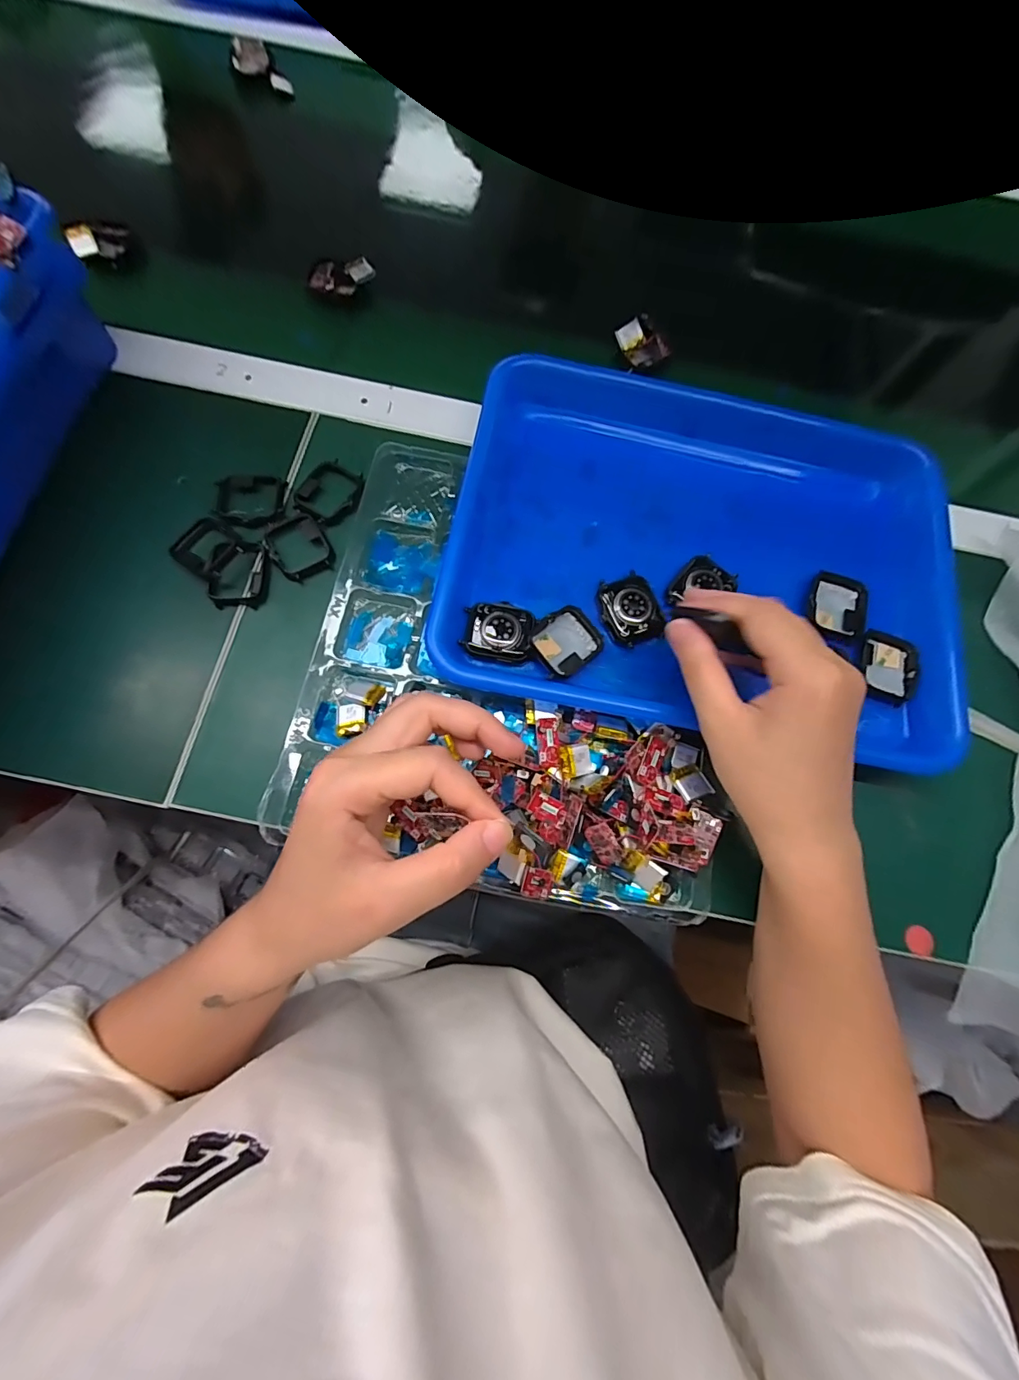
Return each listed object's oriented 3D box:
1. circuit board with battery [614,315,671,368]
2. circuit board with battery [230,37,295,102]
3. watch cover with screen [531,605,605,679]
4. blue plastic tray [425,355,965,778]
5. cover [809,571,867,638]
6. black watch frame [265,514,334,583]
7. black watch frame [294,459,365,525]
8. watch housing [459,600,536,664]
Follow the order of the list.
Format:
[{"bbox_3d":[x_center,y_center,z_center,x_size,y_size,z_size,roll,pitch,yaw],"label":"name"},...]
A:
[{"bbox_3d":[0.106,-0.278,0.380,0.031,0.006,0.037,-33,112,15],"label":"circuit board with battery"},{"bbox_3d":[-0.231,-0.591,0.454,0.070,0.014,0.033,38,72,-2],"label":"circuit board with battery"},{"bbox_3d":[0.036,-0.031,0.293,0.042,0.010,0.035,-39,80,-13],"label":"watch cover with screen"},{"bbox_3d":[0.129,-0.099,0.313,0.324,0.042,0.256,11,74,-1],"label":"blue plastic tray"},{"bbox_3d":[0.217,-0.057,0.316,0.039,0.011,0.037,20,74,2],"label":"cover"},{"bbox_3d":[-0.142,-0.095,0.319,0.038,0.013,0.043,-31,78,-12],"label":"black watch frame"},{"bbox_3d":[-0.126,-0.138,0.329,0.046,0.006,0.046,35,75,6],"label":"black watch frame"},{"bbox_3d":[-0.007,-0.037,0.293,0.042,0.009,0.034,12,74,0],"label":"watch housing"}]

